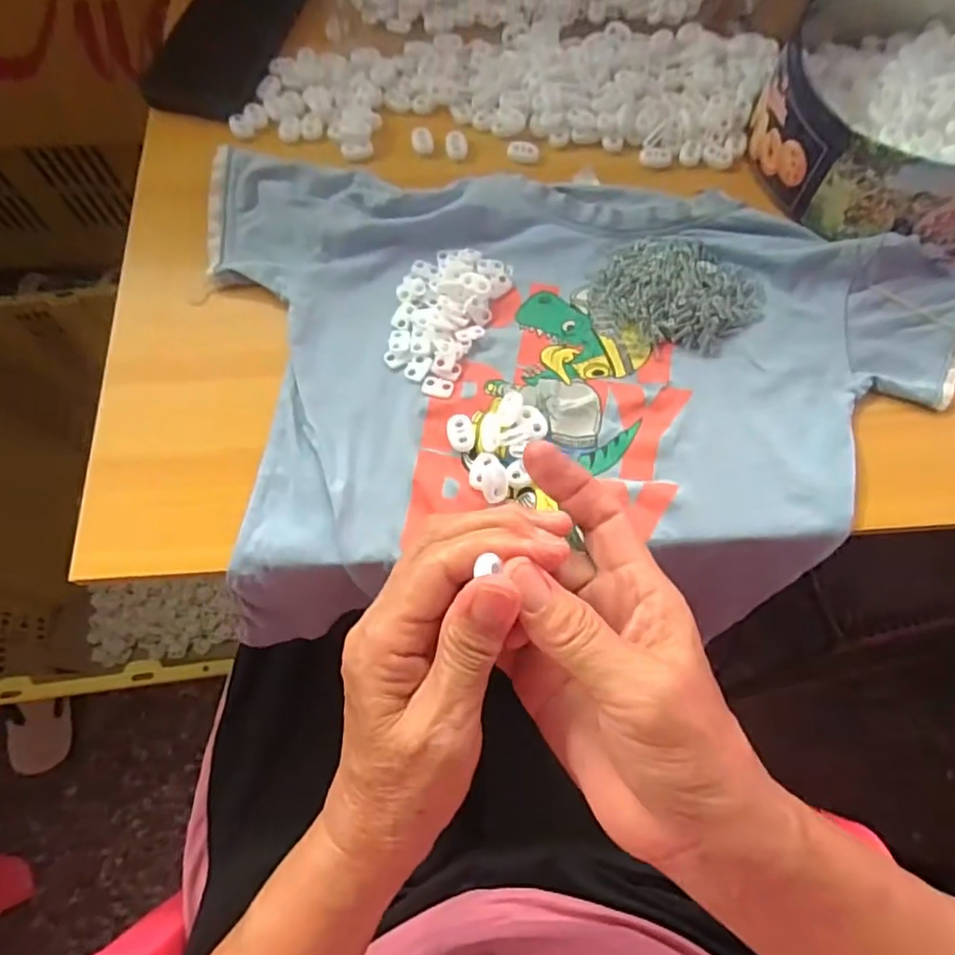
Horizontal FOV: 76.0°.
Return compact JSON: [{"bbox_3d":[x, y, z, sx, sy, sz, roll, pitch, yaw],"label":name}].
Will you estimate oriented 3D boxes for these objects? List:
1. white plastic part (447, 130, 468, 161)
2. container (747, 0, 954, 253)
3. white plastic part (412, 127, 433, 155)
[{"bbox_3d":[-0.015,-0.241,0.440,0.015,0.007,0.020,-4,71,-1],"label":"white plastic part"},{"bbox_3d":[0.294,-0.254,0.408,0.190,0.061,0.208,0,70,0],"label":"container"},{"bbox_3d":[-0.040,-0.245,0.443,0.015,0.004,0.022,-9,71,-3],"label":"white plastic part"}]

